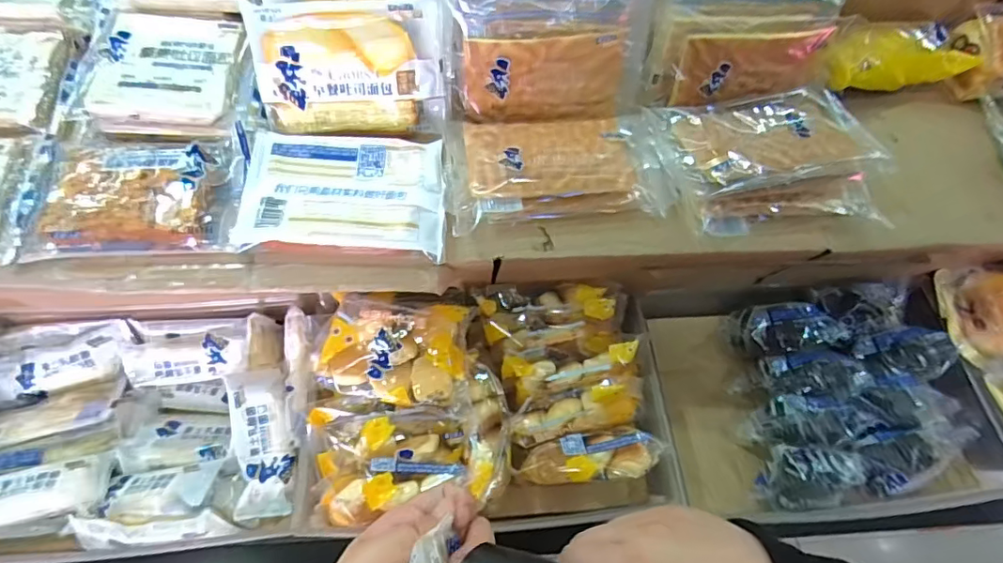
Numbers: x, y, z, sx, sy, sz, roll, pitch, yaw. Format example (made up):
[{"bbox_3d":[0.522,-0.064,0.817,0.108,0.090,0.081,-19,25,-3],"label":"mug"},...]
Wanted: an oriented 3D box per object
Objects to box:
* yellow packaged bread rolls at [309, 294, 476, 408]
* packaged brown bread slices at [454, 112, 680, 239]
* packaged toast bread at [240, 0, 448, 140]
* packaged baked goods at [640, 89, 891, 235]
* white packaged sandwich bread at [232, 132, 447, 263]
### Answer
[{"bbox_3d":[-0.087,0.056,0.439,0.113,0.043,0.084,10,62,2],"label":"yellow packaged bread rolls"},{"bbox_3d":[0.045,-0.092,0.410,0.162,0.029,0.091,-4,62,-6],"label":"packaged brown bread slices"},{"bbox_3d":[-0.116,-0.166,0.416,0.141,0.095,0.036,-3,24,-5],"label":"packaged toast bread"},{"bbox_3d":[0.211,-0.104,0.424,0.172,0.044,0.118,-2,62,-5],"label":"packaged baked goods"},{"bbox_3d":[-0.113,-0.068,0.385,0.145,0.017,0.093,4,62,-1],"label":"white packaged sandwich bread"}]

